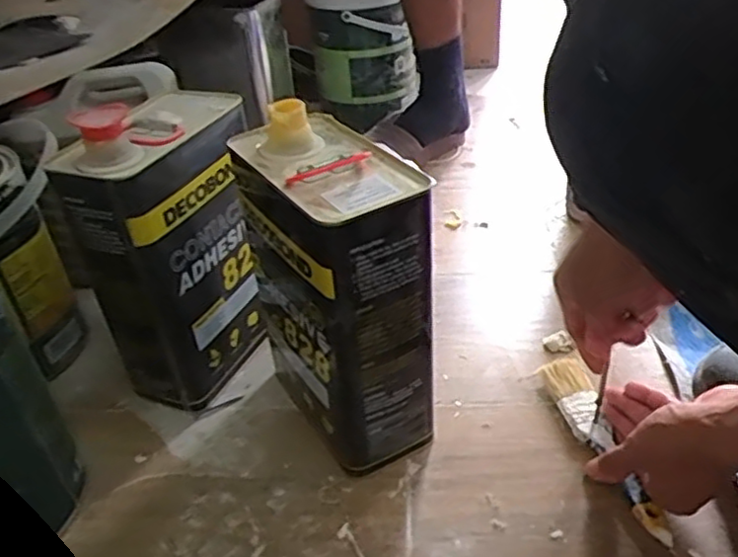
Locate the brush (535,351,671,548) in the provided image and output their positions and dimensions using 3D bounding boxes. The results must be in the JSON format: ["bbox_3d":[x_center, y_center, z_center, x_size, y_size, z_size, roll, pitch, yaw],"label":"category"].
[{"bbox_3d":[0.189,0.132,0.542,0.032,0.018,0.185,-11,37,-6],"label":"brush"}]

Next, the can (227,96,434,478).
[{"bbox_3d":[-0.028,0.007,0.548,0.097,0.247,0.193,-22,39,-19],"label":"can"}]

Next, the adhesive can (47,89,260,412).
[{"bbox_3d":[-0.167,-0.031,0.610,0.091,0.262,0.171,16,42,27],"label":"adhesive can"}]

